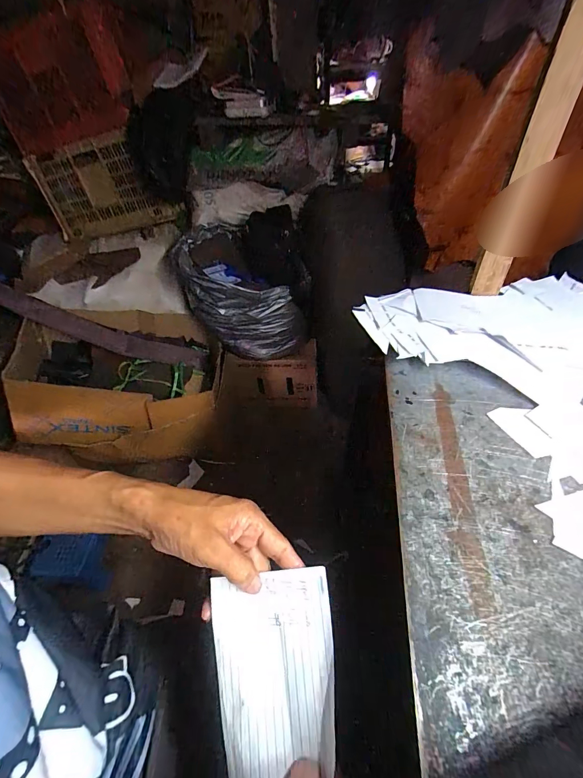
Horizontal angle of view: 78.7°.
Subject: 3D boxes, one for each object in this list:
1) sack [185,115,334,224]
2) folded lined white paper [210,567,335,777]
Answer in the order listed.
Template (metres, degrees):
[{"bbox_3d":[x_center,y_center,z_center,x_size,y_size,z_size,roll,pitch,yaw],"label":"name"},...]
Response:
[{"bbox_3d":[-0.112,-0.763,1.266,0.540,0.268,0.133,-3,47,3],"label":"sack"},{"bbox_3d":[-0.012,0.212,0.265,0.091,0.005,0.131,-7,61,1],"label":"folded lined white paper"}]

